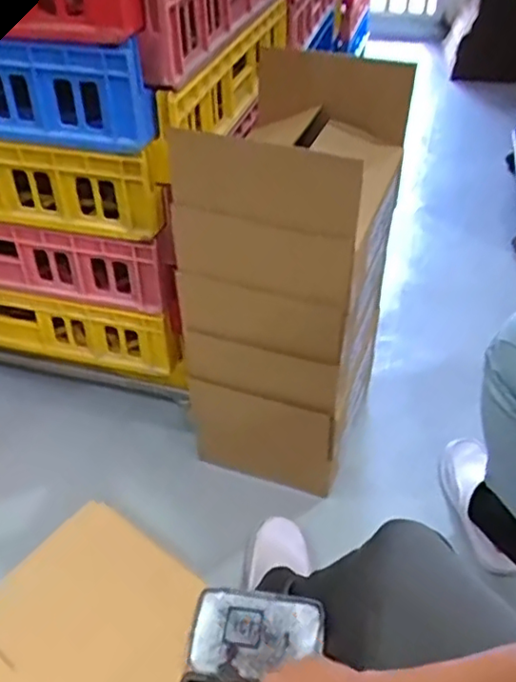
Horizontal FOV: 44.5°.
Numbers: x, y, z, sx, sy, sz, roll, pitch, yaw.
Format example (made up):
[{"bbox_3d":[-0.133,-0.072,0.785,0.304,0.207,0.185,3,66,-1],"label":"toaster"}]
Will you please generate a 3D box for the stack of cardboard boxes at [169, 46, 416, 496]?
[{"bbox_3d":[0.067,-0.097,1.111,0.272,0.678,0.406,14,42,16],"label":"stack of cardboard boxes"}]

